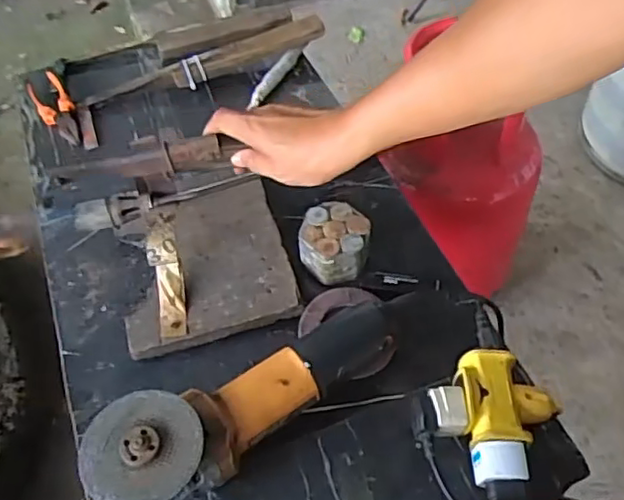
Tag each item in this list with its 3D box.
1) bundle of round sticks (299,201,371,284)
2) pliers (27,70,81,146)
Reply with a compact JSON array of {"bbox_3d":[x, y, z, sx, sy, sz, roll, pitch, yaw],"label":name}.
[{"bbox_3d":[0.024,-0.009,0.664,0.072,0.046,0.081,6,52,7],"label":"bundle of round sticks"},{"bbox_3d":[-0.344,-0.189,0.838,0.044,0.012,0.141,-35,62,-4],"label":"pliers"}]

